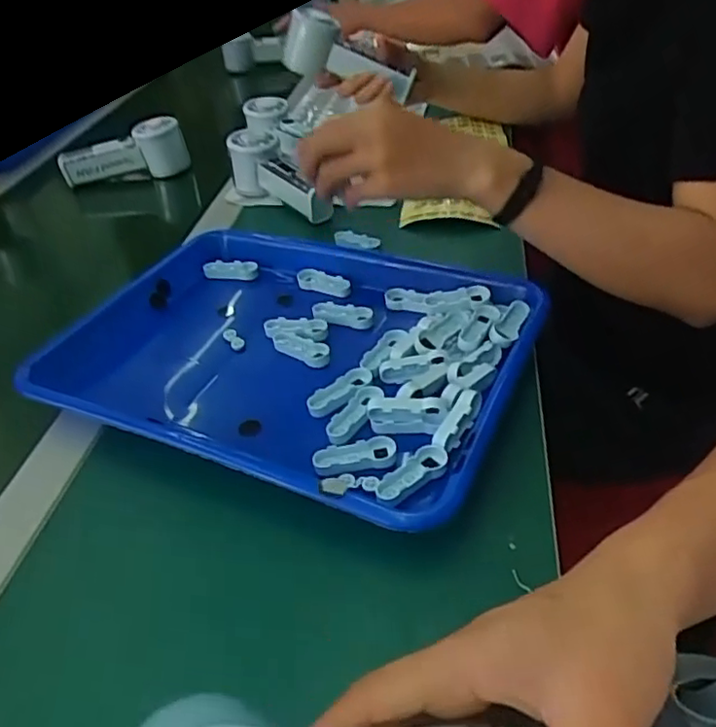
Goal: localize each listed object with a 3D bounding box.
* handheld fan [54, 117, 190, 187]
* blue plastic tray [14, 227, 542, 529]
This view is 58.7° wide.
[{"bbox_3d":[-0.264,-0.229,0.704,0.139,0.071,0.051,-10,39,-3],"label":"handheld fan"},{"bbox_3d":[-0.046,-0.013,0.456,0.316,0.037,0.240,12,43,23],"label":"blue plastic tray"}]

